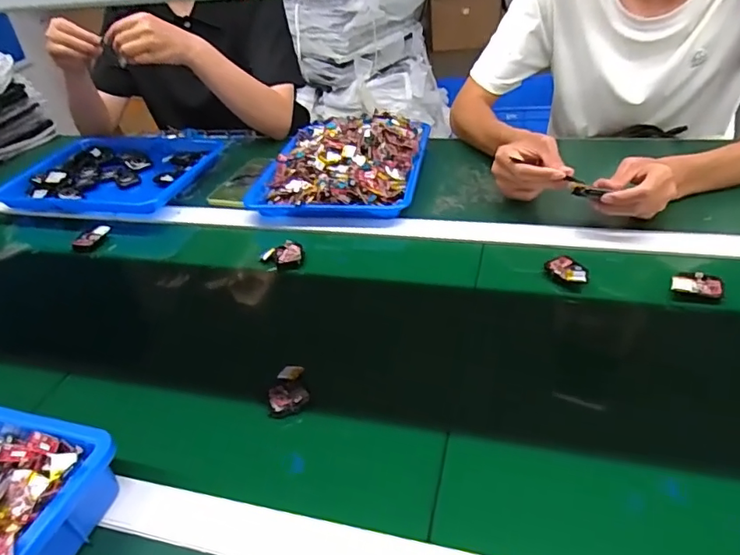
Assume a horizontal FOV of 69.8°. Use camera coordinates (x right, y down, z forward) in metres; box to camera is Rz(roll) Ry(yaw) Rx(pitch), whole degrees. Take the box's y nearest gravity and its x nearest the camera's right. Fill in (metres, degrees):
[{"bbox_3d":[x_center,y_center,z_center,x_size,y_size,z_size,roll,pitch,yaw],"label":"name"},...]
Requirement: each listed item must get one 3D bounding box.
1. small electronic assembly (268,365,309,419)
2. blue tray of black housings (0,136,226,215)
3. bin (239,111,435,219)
[{"bbox_3d":[-0.079,0.108,0.510,0.037,0.016,0.050,-9,38,-5],"label":"small electronic assembly"},{"bbox_3d":[-0.435,-0.195,0.949,0.316,0.036,0.287,3,38,15],"label":"blue tray of black housings"},{"bbox_3d":[-0.043,-0.188,0.847,0.246,0.062,0.276,2,38,13],"label":"bin"}]

